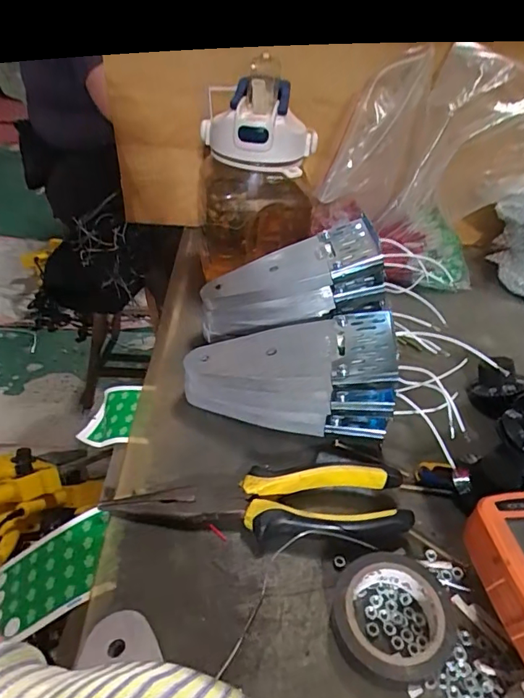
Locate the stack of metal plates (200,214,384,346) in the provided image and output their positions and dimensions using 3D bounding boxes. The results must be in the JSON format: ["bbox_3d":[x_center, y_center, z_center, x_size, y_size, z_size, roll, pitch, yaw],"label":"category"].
[{"bbox_3d":[0.026,-0.057,0.446,0.168,0.055,0.078,-18,38,7],"label":"stack of metal plates"}]

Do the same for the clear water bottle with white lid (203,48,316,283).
[{"bbox_3d":[-0.008,-0.187,0.521,0.123,0.177,0.119,4,38,0],"label":"clear water bottle with white lid"}]

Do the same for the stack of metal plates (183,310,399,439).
[{"bbox_3d":[0.020,0.017,0.379,0.153,0.076,0.071,8,38,6],"label":"stack of metal plates"}]

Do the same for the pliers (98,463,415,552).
[{"bbox_3d":[-0.002,0.100,0.313,0.186,0.024,0.047,2,38,-2],"label":"pliers"}]

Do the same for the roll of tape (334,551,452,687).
[{"bbox_3d":[0.069,0.143,0.264,0.057,0.024,0.060,2,38,-2],"label":"roll of tape"}]

